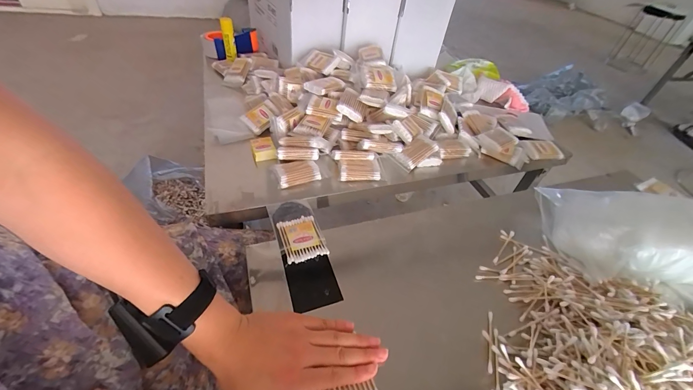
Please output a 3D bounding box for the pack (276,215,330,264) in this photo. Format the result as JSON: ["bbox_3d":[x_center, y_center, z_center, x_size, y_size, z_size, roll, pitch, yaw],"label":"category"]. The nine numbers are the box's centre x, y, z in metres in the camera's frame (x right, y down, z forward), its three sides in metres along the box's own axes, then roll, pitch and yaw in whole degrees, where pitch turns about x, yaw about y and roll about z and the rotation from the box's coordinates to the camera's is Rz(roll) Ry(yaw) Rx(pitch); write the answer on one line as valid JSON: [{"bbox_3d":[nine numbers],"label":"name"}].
[{"bbox_3d":[-0.064,0.062,0.419,0.053,0.009,0.073,-15,49,-21],"label":"pack"}]

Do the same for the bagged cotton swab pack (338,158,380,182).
[{"bbox_3d":[0.024,-0.045,0.536,0.072,0.021,0.036,-2,46,-10],"label":"bagged cotton swab pack"}]

